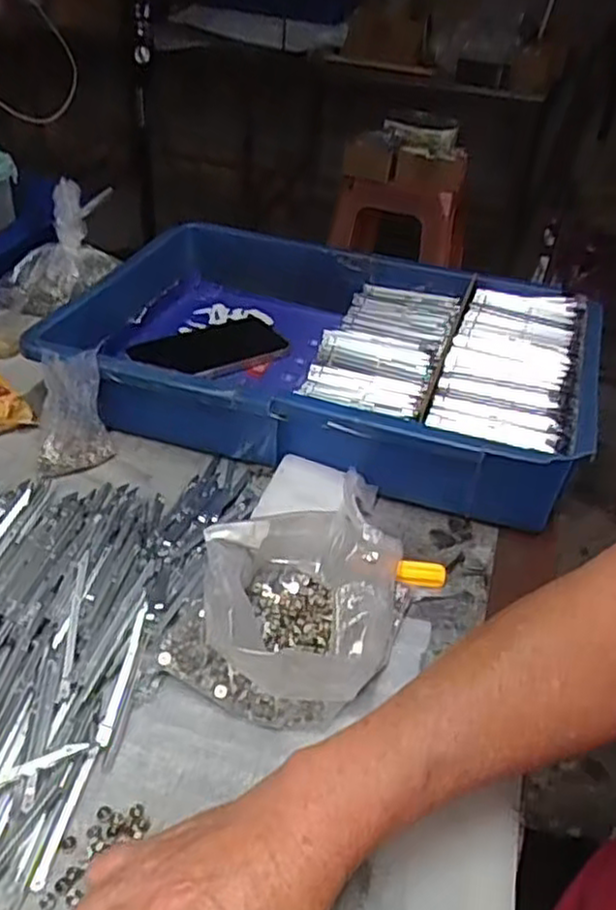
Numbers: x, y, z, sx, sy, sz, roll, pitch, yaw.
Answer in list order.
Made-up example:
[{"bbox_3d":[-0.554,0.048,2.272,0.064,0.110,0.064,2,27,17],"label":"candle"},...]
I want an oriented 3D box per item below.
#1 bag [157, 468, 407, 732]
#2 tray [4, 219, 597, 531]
[{"bbox_3d":[-0.007,0.081,0.429,0.119,0.069,0.137,20,41,22],"label":"bag"},{"bbox_3d":[0.016,-0.085,0.649,0.434,0.103,0.286,14,38,11],"label":"tray"}]

